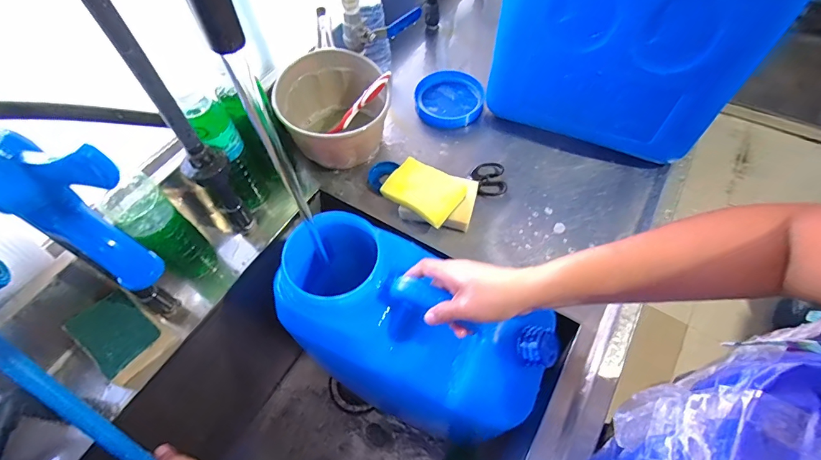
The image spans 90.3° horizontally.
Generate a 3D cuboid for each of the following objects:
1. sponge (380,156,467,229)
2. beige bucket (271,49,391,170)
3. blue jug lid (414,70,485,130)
[{"bbox_3d":[0.020,-0.057,0.581,0.100,0.023,0.079,36,63,4],"label":"sponge"},{"bbox_3d":[-0.115,-0.181,0.642,0.157,0.120,0.155,-2,57,2],"label":"beige bucket"},{"bbox_3d":[0.068,-0.228,0.714,0.117,0.029,0.117,-2,57,2],"label":"blue jug lid"}]

